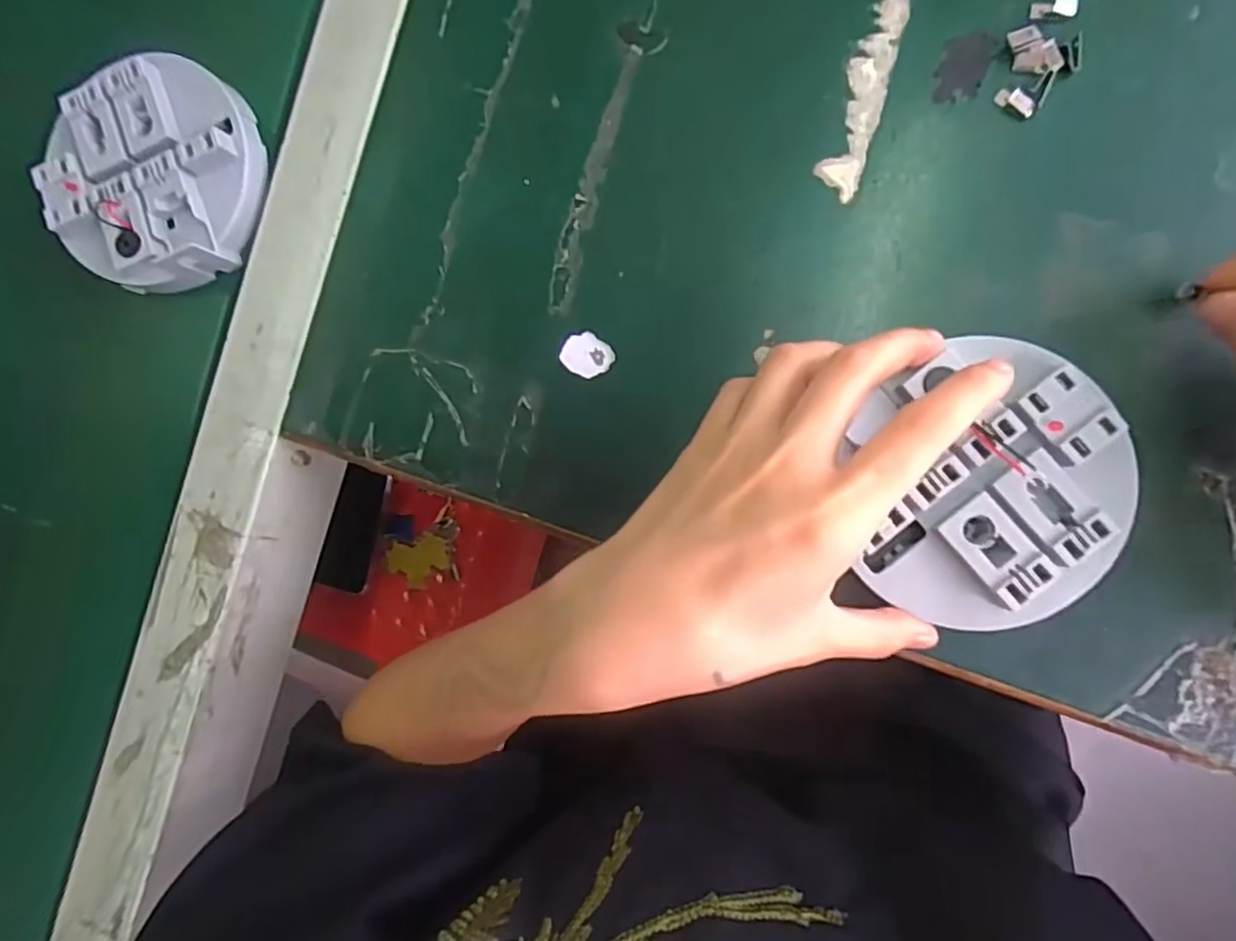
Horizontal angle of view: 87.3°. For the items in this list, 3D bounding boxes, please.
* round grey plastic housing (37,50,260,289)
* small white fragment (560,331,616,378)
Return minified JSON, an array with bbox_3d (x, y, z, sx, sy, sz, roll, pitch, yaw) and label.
[{"bbox_3d":[-0.212,-0.136,0.294,0.097,0.020,0.099,0,86,1],"label":"round grey plastic housing"},{"bbox_3d":[-0.013,-0.048,0.268,0.021,0.004,0.017,31,87,3],"label":"small white fragment"}]

